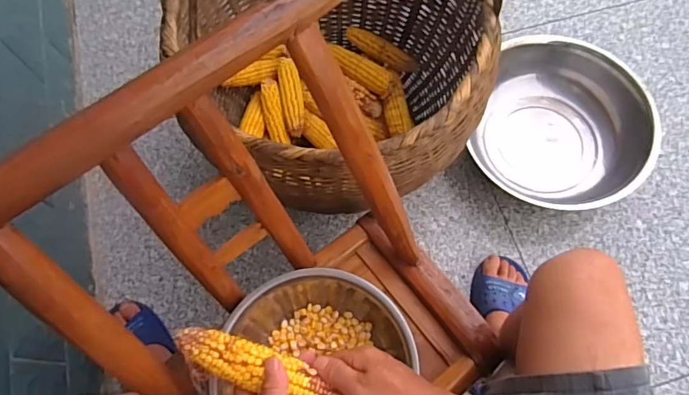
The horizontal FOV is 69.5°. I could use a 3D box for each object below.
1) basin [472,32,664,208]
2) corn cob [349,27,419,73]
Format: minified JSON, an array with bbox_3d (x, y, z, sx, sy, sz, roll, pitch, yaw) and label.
[{"bbox_3d":[0.442,-0.138,0.998,0.323,0.126,0.330,-1,67,2],"label":"basin"},{"bbox_3d":[0.076,-0.307,1.037,0.162,0.044,0.032,27,71,11],"label":"corn cob"}]

